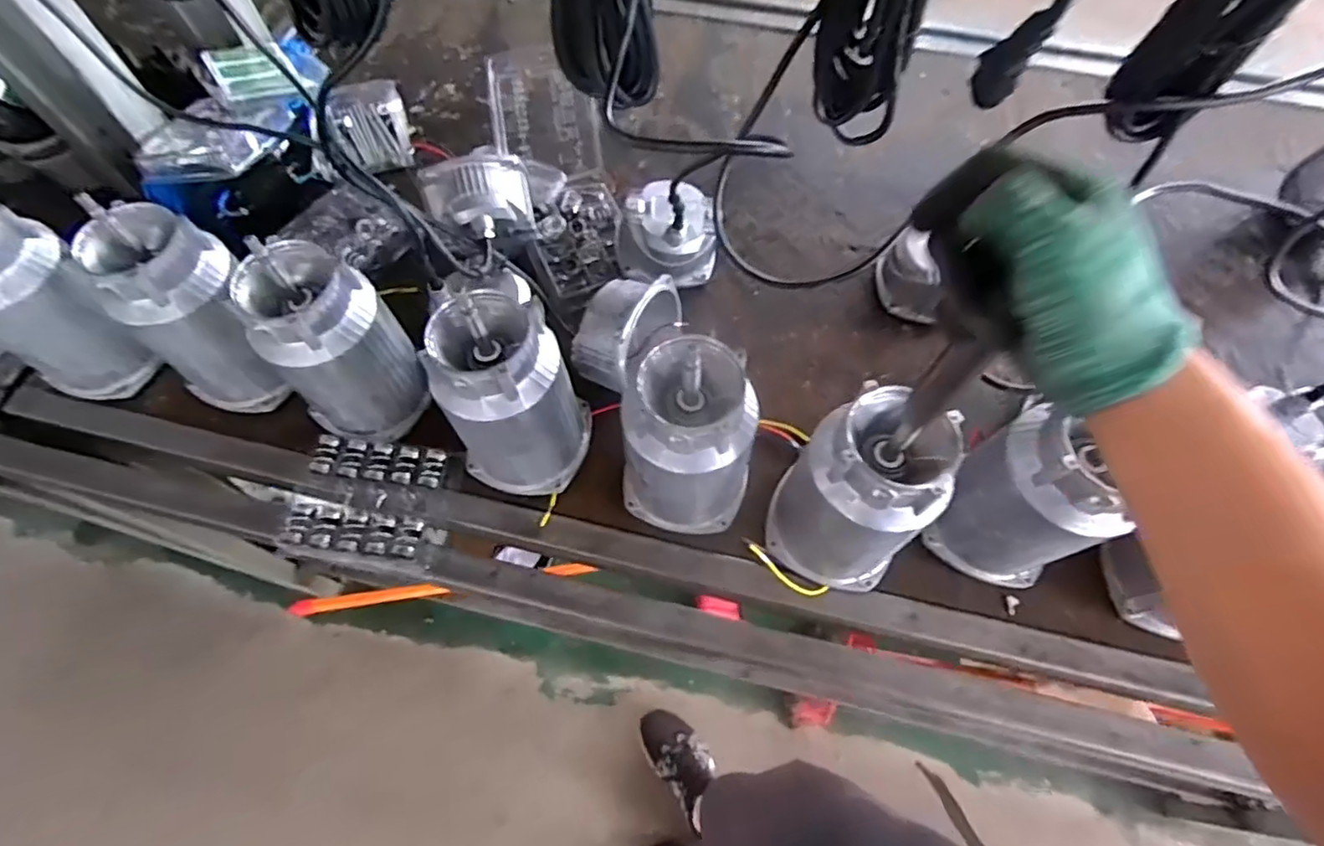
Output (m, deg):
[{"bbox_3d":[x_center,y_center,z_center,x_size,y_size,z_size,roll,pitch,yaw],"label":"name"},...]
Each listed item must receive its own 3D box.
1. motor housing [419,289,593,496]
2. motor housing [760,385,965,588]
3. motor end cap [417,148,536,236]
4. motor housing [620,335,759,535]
[{"bbox_3d":[-0.150,-0.020,0.607,0.125,0.219,0.113,12,64,5],"label":"motor housing"},{"bbox_3d":[0.182,0.071,0.568,0.128,0.224,0.114,25,66,11],"label":"motor housing"},{"bbox_3d":[-0.214,-0.262,0.722,0.125,0.074,0.075,-16,65,-8],"label":"motor end cap"},{"bbox_3d":[0.028,0.024,0.589,0.124,0.219,0.113,0,64,0],"label":"motor housing"}]

